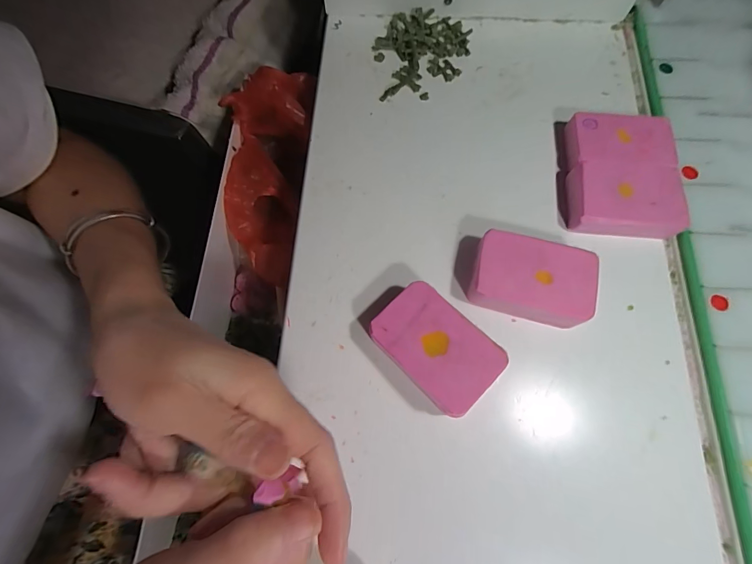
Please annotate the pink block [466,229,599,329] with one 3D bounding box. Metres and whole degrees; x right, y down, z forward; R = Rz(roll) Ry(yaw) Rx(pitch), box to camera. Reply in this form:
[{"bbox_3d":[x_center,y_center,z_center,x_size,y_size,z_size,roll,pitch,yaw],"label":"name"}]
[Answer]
[{"bbox_3d":[0.097,-0.002,0.230,0.071,0.024,0.048,15,73,6],"label":"pink block"}]

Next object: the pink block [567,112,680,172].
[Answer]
[{"bbox_3d":[0.171,-0.098,0.259,0.071,0.016,0.043,7,72,3],"label":"pink block"}]

